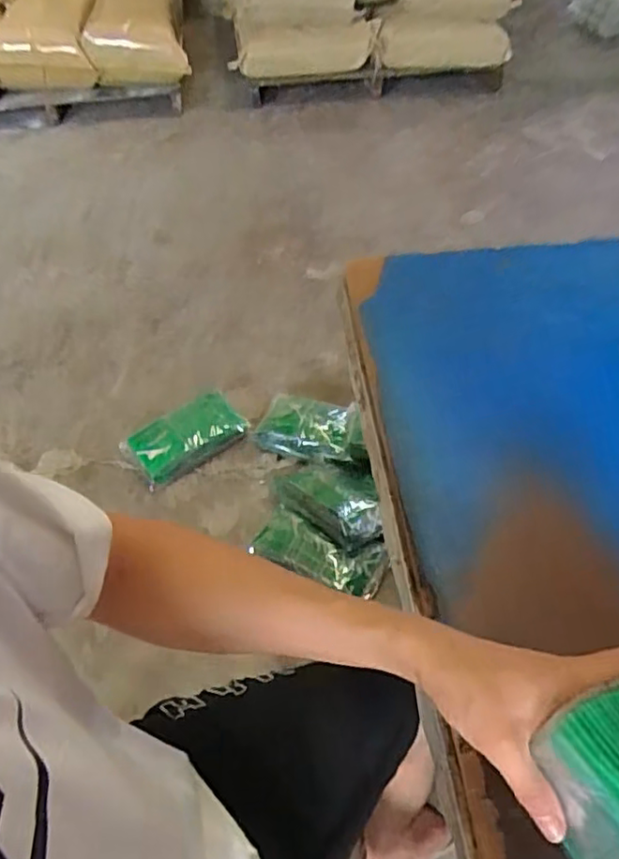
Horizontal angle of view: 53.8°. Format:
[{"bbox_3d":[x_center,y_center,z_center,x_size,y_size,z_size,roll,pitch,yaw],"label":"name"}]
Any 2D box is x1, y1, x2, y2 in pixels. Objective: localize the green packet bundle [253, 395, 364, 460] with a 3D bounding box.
[{"bbox_3d":[0.004,-0.010,1.543,0.272,0.071,0.172,11,52,9],"label":"green packet bundle"}]

